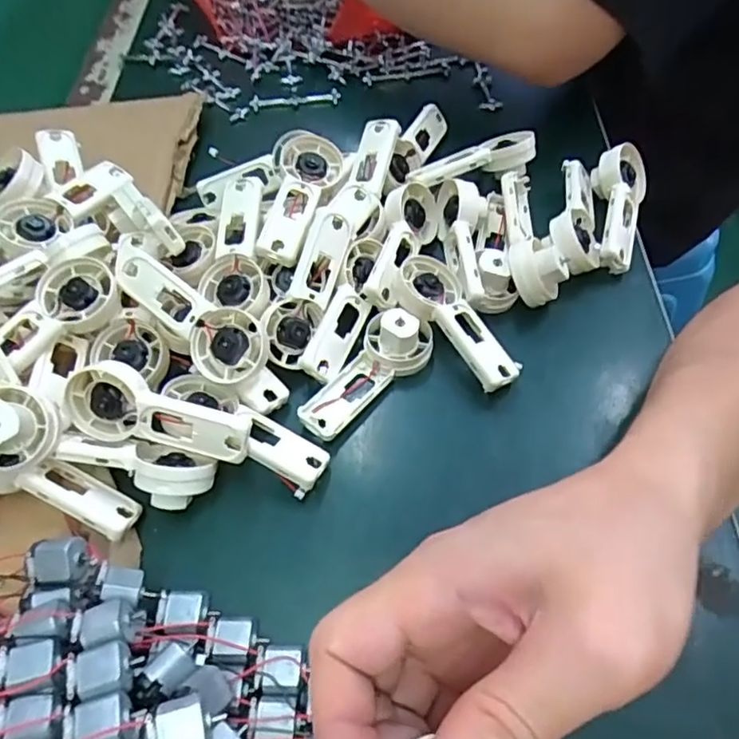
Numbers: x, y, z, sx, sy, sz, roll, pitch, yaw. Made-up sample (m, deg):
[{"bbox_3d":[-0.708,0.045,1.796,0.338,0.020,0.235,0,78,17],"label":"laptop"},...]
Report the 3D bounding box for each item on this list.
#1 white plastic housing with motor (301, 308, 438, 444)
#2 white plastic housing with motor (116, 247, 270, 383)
[{"bbox_3d":[0.000,0.001,0.339,0.037,0.025,0.090,28,63,21],"label":"white plastic housing with motor"},{"bbox_3d":[-0.102,-0.033,0.330,0.105,0.027,0.036,37,65,4],"label":"white plastic housing with motor"}]

